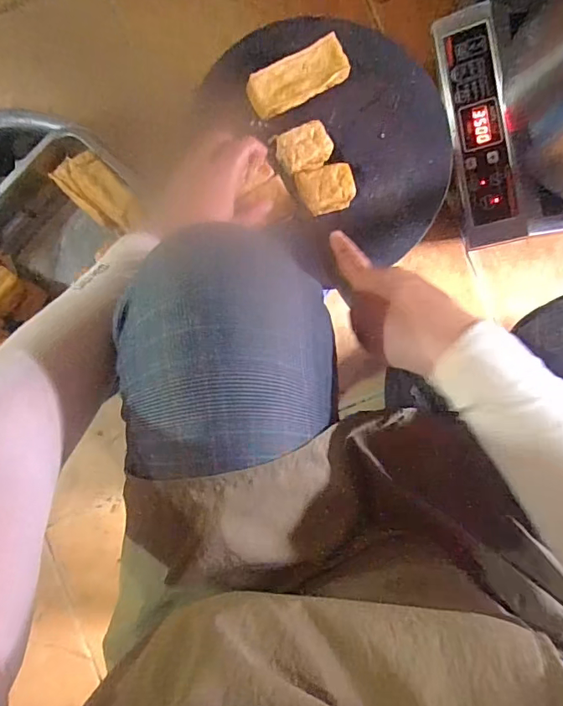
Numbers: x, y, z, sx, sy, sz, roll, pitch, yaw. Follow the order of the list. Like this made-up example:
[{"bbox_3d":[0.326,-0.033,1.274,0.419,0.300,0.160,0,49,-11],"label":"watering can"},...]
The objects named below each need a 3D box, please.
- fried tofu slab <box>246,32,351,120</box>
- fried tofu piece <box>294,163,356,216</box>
[{"bbox_3d":[0.017,-0.280,0.497,0.105,0.019,0.043,-28,90,-2],"label":"fried tofu slab"},{"bbox_3d":[0.046,-0.166,0.499,0.054,0.027,0.042,-21,89,-2],"label":"fried tofu piece"}]

